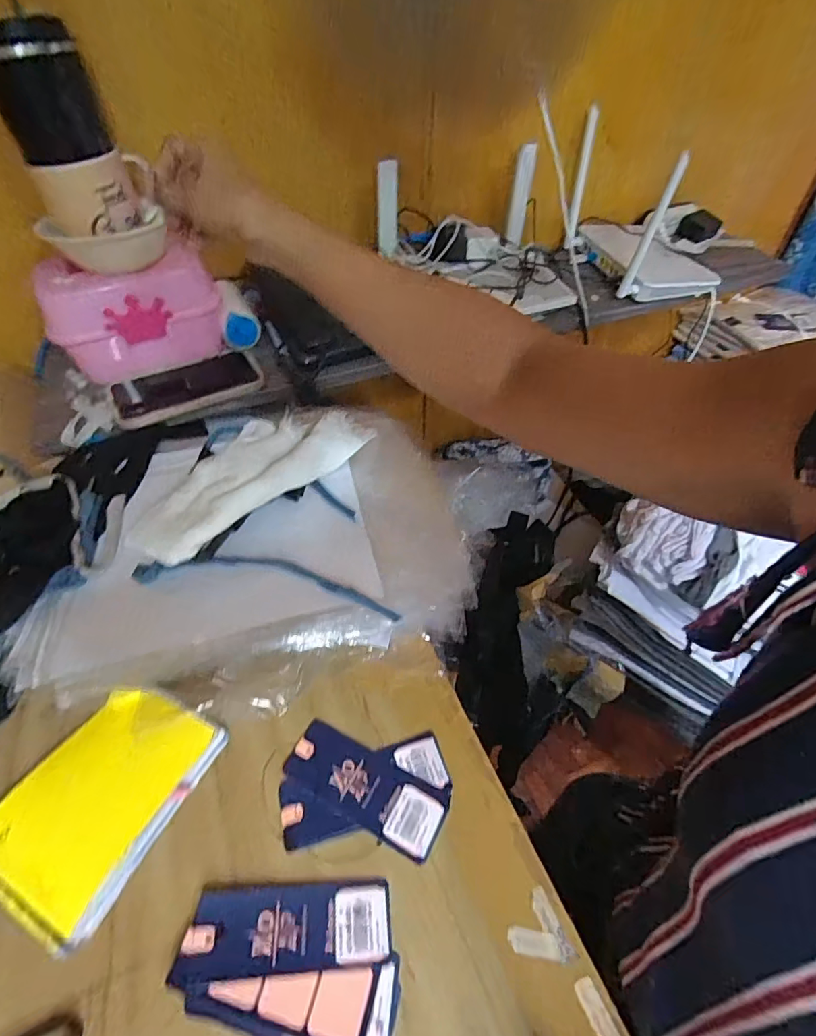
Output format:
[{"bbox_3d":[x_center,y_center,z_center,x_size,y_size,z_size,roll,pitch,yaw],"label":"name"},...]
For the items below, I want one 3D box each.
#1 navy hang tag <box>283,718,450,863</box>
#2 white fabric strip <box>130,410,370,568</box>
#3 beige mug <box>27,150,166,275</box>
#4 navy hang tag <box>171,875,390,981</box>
[{"bbox_3d":[-0.032,0.195,0.370,0.118,0.004,0.047,22,52,20],"label":"navy hang tag"},{"bbox_3d":[-0.142,-0.037,0.474,0.082,0.047,0.231,34,57,26],"label":"white fabric strip"},{"bbox_3d":[-0.300,-0.303,0.500,0.117,0.090,0.078,-25,61,-19],"label":"beige mug"},{"bbox_3d":[-0.073,0.253,0.316,0.123,0.005,0.044,0,42,-4],"label":"navy hang tag"}]

